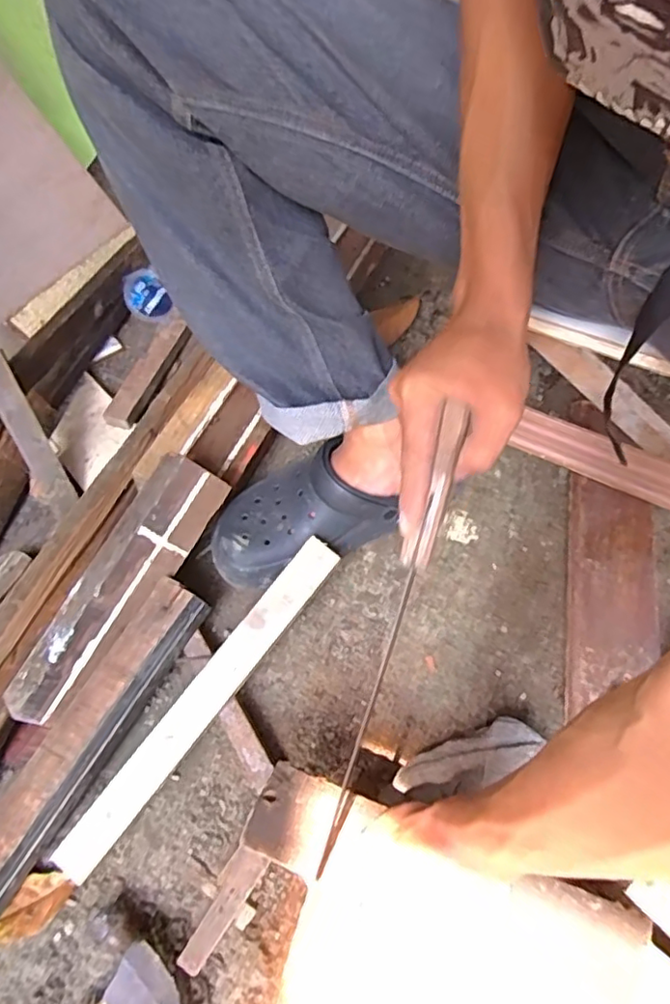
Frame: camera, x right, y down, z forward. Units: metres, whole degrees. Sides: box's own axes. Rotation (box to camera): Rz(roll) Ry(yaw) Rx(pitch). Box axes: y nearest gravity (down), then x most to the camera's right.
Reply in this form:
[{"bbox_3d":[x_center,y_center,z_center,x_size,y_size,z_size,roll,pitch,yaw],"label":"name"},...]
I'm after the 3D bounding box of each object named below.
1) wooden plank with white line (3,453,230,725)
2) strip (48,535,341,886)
[{"bbox_3d":[-0.203,0.078,0.549,0.270,0.066,0.041,-56,31,-9],"label":"wooden plank with white line"},{"bbox_3d":[-0.120,0.179,0.533,0.036,0.010,0.354,38,80,6],"label":"strip"}]

